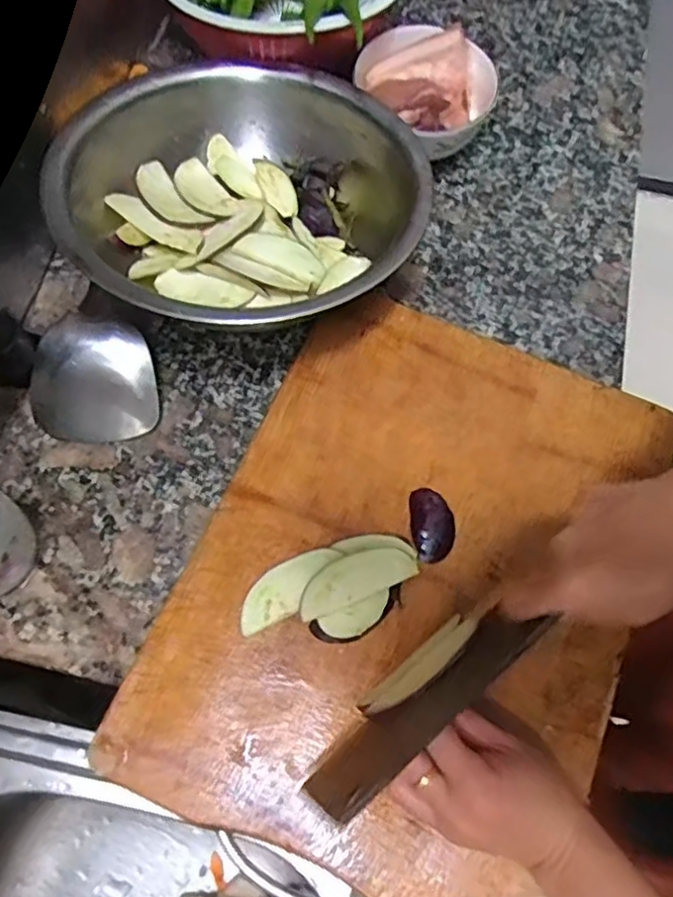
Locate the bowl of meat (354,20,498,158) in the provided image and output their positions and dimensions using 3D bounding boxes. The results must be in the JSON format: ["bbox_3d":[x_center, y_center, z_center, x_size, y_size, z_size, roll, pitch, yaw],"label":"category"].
[{"bbox_3d":[0.085,-0.324,0.580,0.110,0.078,0.123,-38,75,-15],"label":"bowl of meat"}]

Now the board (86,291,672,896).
[{"bbox_3d":[0.056,0.083,0.437,0.288,0.018,0.382,24,70,7],"label":"board"}]

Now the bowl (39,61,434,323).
[{"bbox_3d":[-0.069,-0.191,0.511,0.262,0.109,0.266,1,69,-2],"label":"bowl"}]

